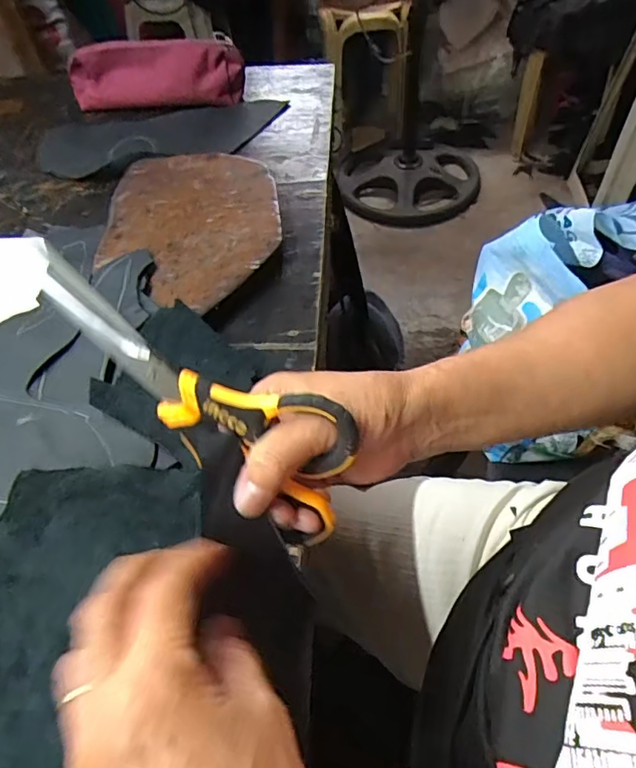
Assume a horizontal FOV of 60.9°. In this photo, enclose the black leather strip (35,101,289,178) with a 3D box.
[{"bbox_3d":[-0.203,-0.321,0.696,0.309,0.008,0.144,-10,52,-3],"label":"black leather strip"}]

